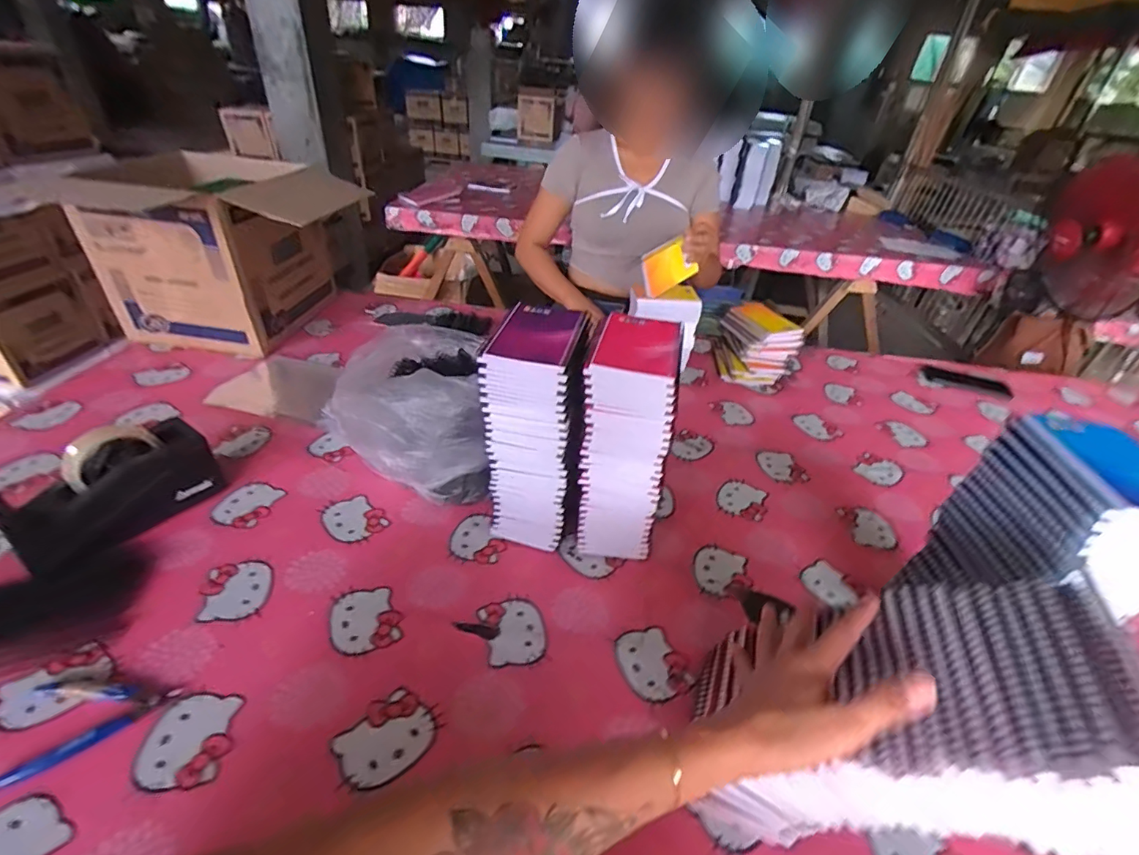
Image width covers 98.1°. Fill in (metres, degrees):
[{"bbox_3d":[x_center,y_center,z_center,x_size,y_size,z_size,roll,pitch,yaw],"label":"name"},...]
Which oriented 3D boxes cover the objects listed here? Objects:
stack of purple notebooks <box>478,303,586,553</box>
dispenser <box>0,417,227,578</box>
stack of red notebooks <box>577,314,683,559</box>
[{"bbox_3d":[-0.043,0.009,0.604,0.099,0.278,0.124,9,36,5],"label":"stack of purple notebooks"},{"bbox_3d":[-0.549,0.068,0.595,0.086,0.110,0.193,24,40,23],"label":"dispenser"},{"bbox_3d":[0.065,0.021,0.599,0.104,0.274,0.123,11,37,7],"label":"stack of red notebooks"}]

